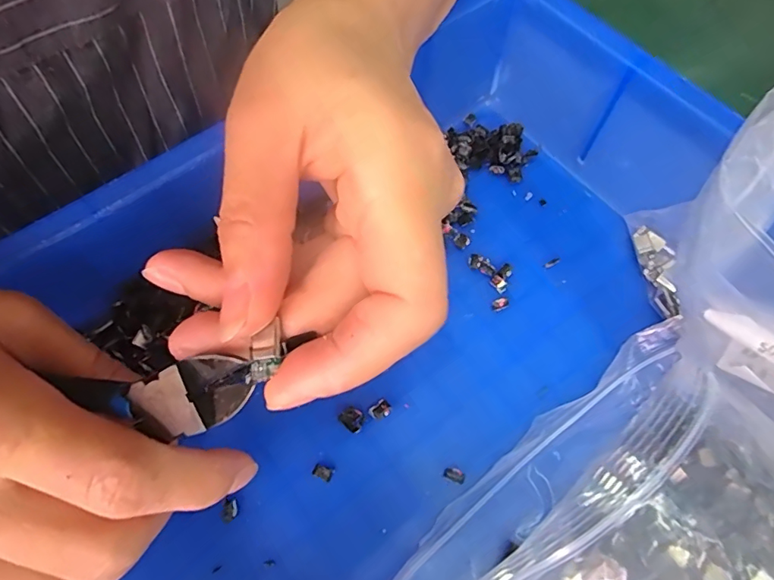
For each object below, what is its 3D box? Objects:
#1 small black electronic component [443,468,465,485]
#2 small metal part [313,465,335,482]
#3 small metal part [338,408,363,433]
[{"bbox_3d":[0.029,0.080,0.212,0.009,0.004,0.005,20,65,9],"label":"small black electronic component"},{"bbox_3d":[-0.028,0.079,0.211,0.009,0.004,0.006,20,65,9],"label":"small metal part"},{"bbox_3d":[-0.016,0.058,0.220,0.011,0.004,0.009,39,70,16],"label":"small metal part"}]

